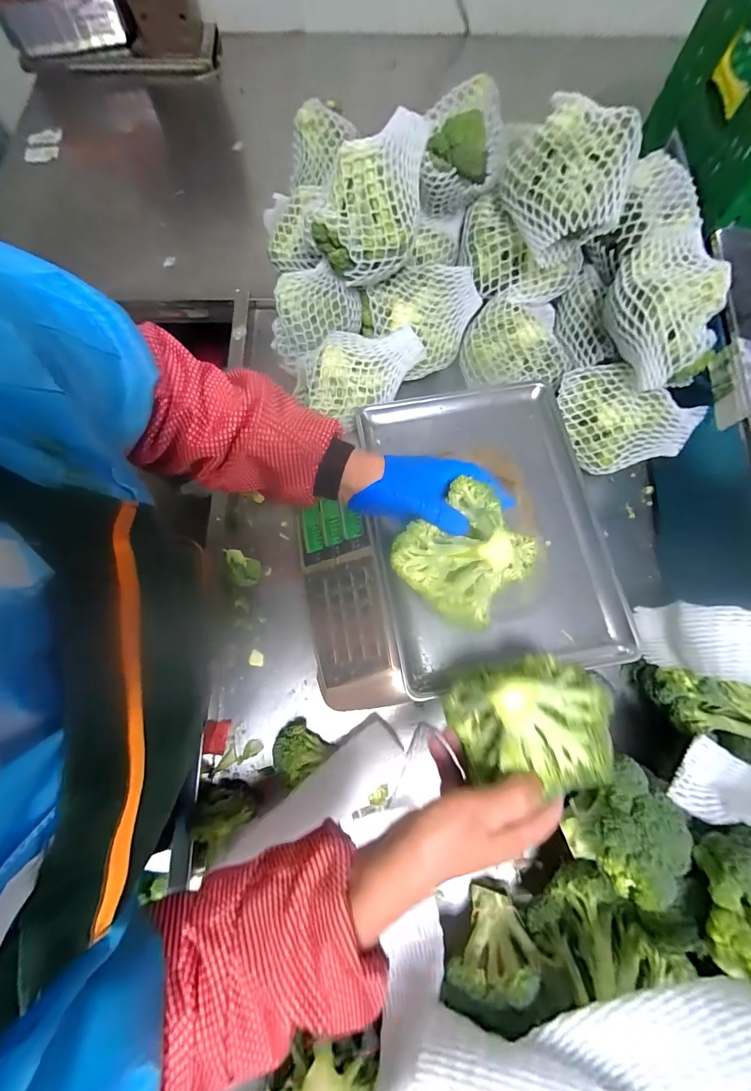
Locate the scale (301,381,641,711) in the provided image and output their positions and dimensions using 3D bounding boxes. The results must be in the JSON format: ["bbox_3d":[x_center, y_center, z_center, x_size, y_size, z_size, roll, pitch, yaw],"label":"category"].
[{"bbox_3d":[0.080,-0.008,0.471,0.348,0.097,0.340,-11,73,-4],"label":"scale"}]

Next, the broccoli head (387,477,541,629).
[{"bbox_3d":[0.087,0.006,0.356,0.108,0.089,0.114,42,77,11],"label":"broccoli head"}]

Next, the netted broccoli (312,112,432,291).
[{"bbox_3d":[-0.011,-0.415,0.472,0.126,0.101,0.136,11,73,3],"label":"netted broccoli"}]

